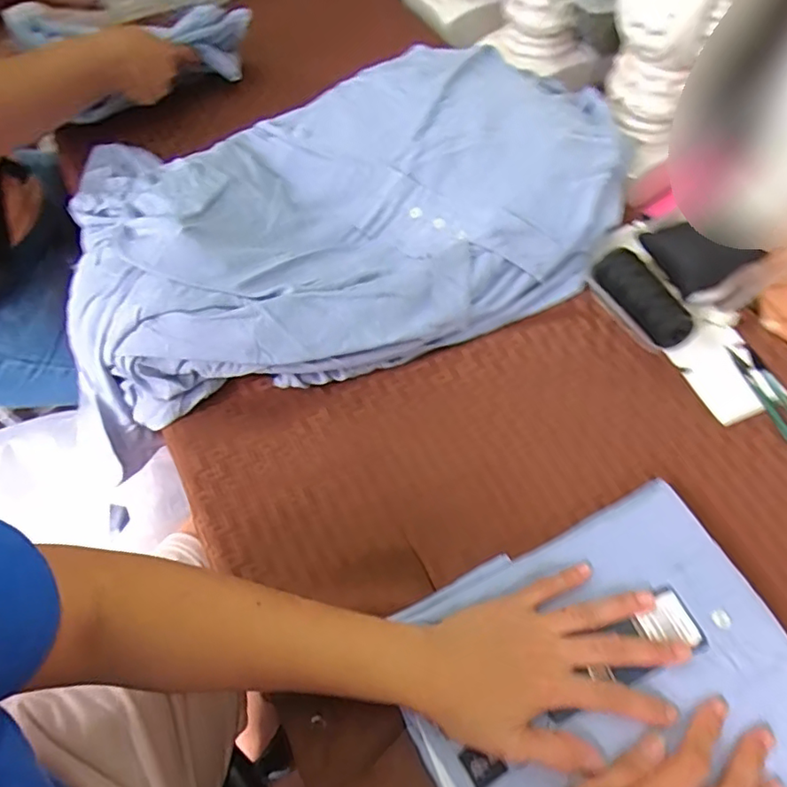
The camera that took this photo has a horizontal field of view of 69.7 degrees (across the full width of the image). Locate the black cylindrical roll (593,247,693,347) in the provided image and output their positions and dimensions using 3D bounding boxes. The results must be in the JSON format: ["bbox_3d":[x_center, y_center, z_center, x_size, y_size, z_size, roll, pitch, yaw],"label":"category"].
[{"bbox_3d":[0.226,-0.091,0.517,0.034,0.029,0.121,-13,45,-4],"label":"black cylindrical roll"}]

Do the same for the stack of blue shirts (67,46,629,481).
[{"bbox_3d":[-0.057,-0.183,0.575,0.600,0.102,0.345,-25,63,-10],"label":"stack of blue shirts"}]

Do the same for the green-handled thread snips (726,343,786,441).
[{"bbox_3d":[0.338,-0.003,0.509,0.025,0.004,0.101,-14,61,-5],"label":"green-handled thread snips"}]

